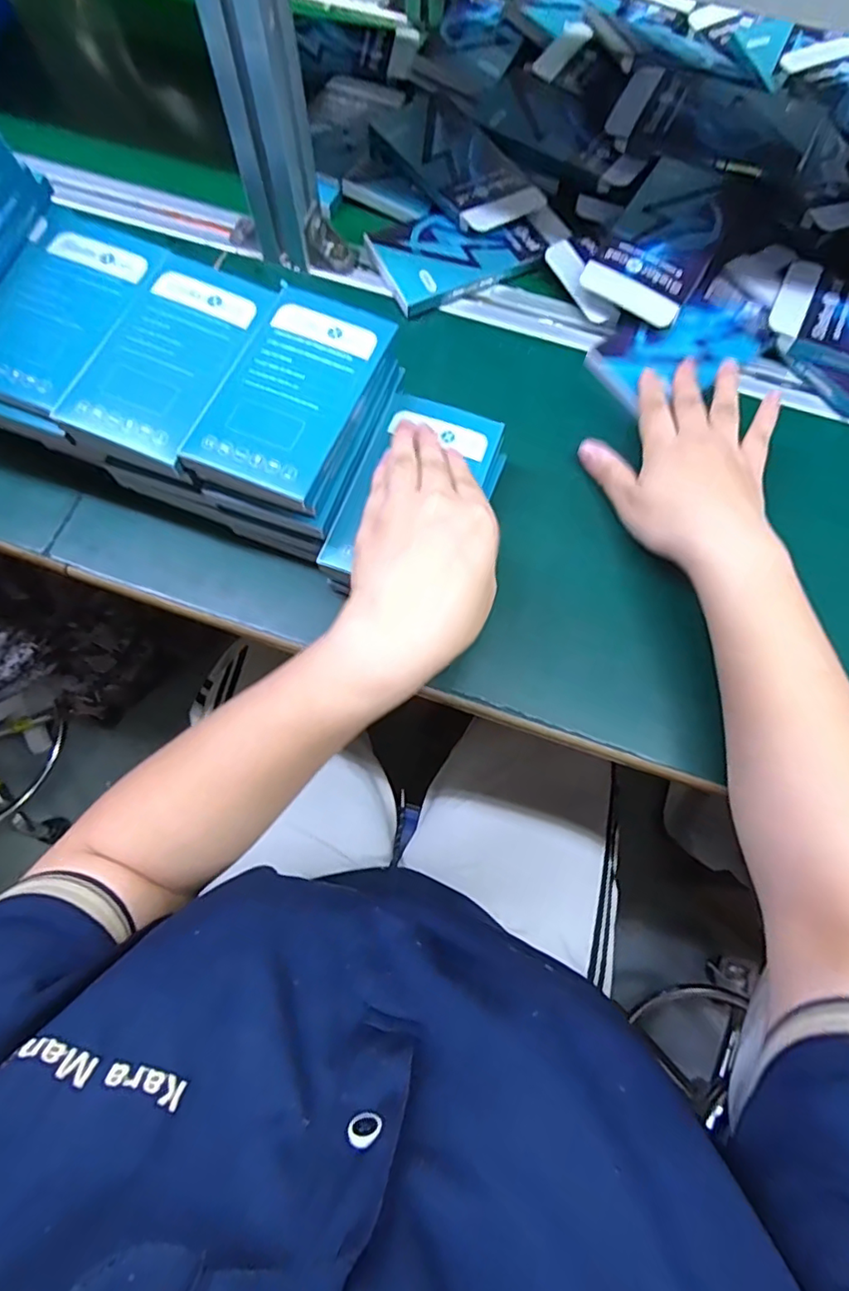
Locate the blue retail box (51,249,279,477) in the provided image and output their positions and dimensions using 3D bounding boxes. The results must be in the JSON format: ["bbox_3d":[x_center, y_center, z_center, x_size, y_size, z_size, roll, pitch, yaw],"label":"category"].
[{"bbox_3d":[-0.148,-0.169,0.336,0.077,0.018,0.136,20,73,7],"label":"blue retail box"}]

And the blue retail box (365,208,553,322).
[{"bbox_3d":[0.028,-0.313,0.453,0.127,0.017,0.075,-23,73,-7],"label":"blue retail box"}]

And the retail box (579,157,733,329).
[{"bbox_3d":[0.183,-0.310,0.437,0.076,0.023,0.144,28,74,9],"label":"retail box"}]

